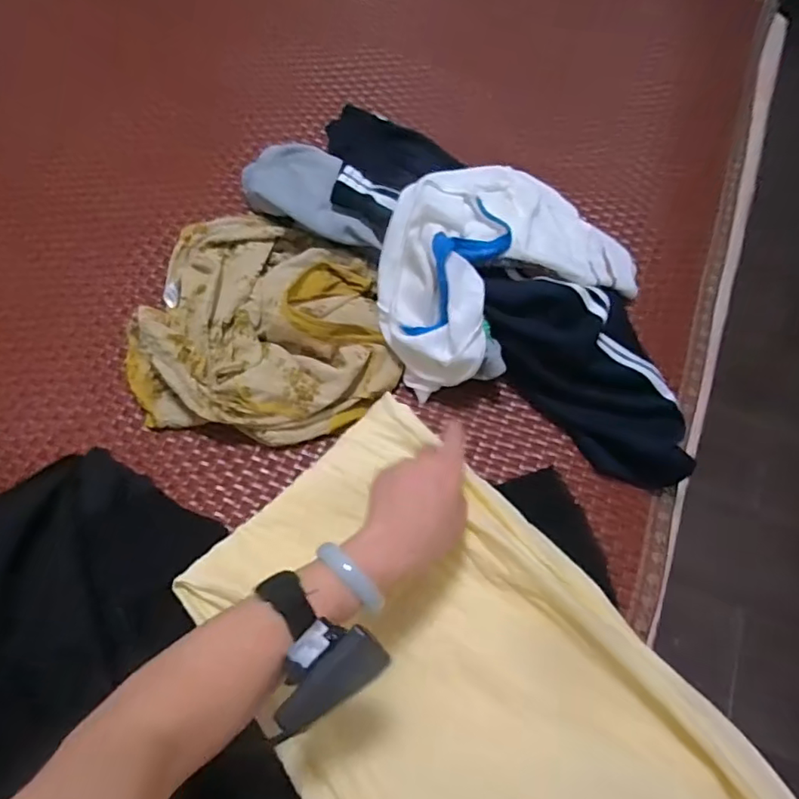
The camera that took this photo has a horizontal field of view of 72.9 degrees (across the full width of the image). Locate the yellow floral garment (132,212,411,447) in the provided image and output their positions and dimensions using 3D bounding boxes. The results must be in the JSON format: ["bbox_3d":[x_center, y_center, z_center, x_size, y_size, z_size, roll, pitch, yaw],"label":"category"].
[{"bbox_3d":[-0.163,-0.093,0.603,0.276,0.066,0.291,-14,66,-10],"label":"yellow floral garment"}]

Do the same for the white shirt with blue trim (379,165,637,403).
[{"bbox_3d":[0.113,-0.160,0.615,0.309,0.133,0.194,-30,69,-16],"label":"white shirt with blue trim"}]

